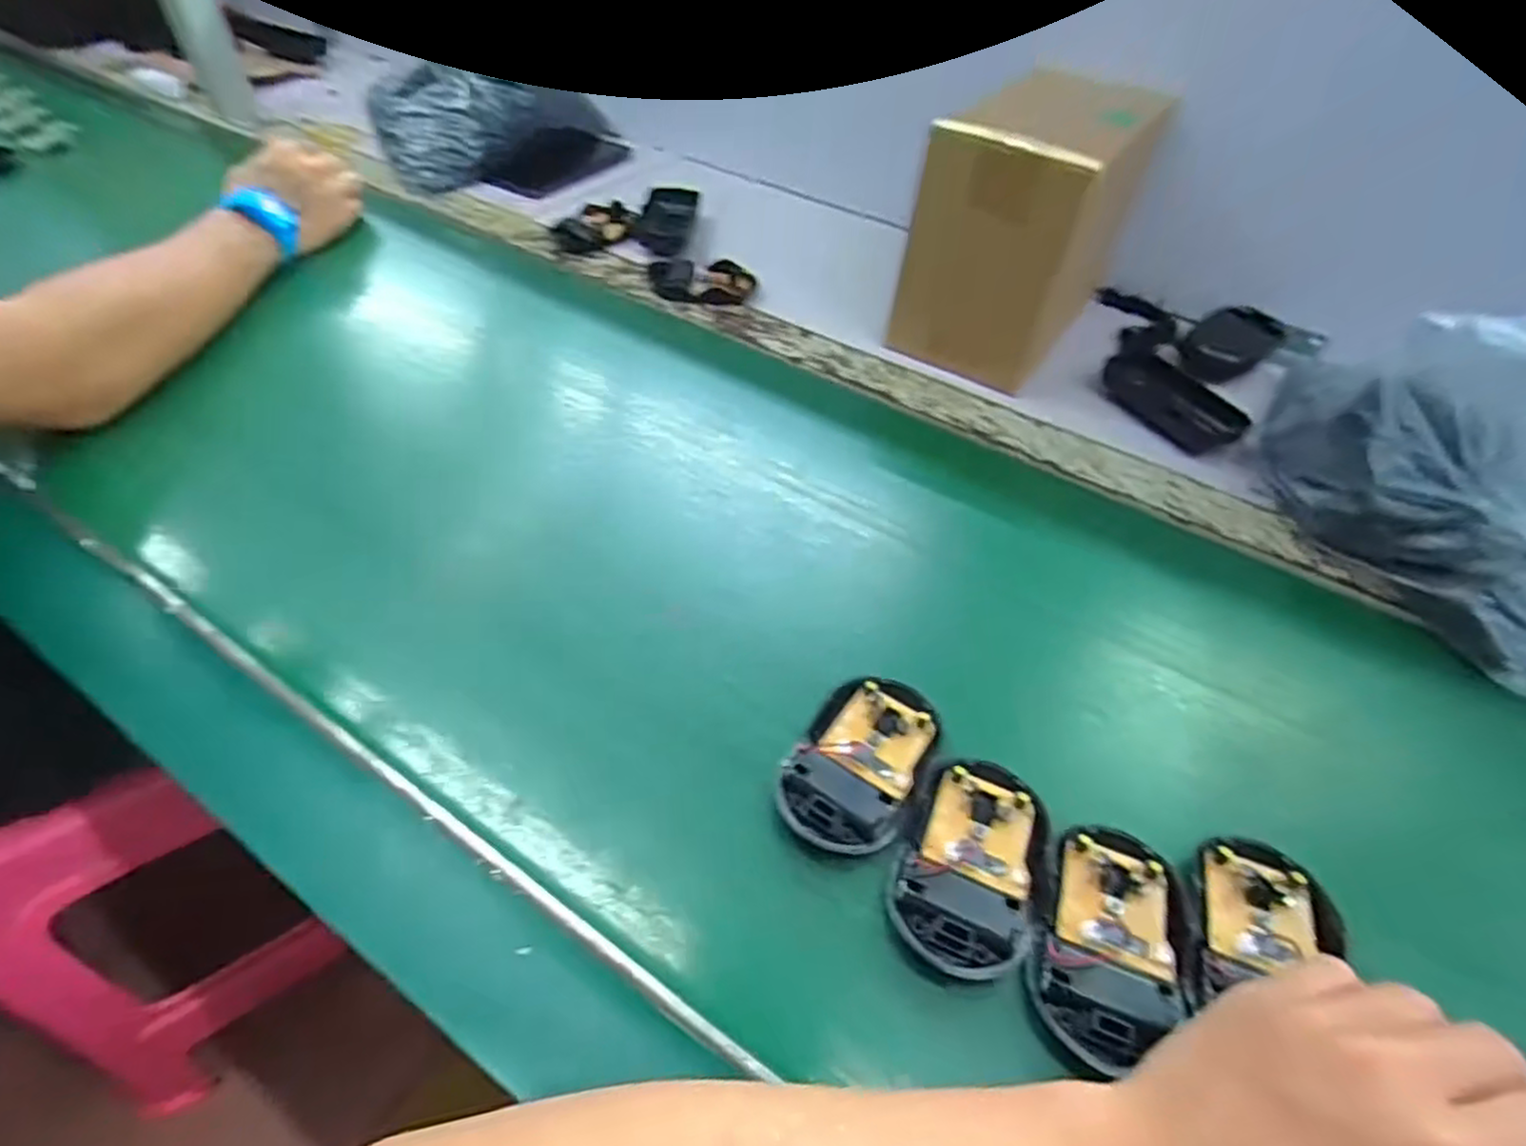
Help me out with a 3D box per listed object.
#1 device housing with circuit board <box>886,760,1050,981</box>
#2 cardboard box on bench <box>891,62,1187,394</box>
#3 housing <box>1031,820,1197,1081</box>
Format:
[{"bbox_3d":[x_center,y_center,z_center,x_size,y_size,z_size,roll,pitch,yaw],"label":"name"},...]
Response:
[{"bbox_3d":[0.091,0.123,0.325,0.055,0.015,0.094,25,53,16],"label":"device housing with circuit board"},{"bbox_3d":[0.195,-0.264,0.562,0.115,0.169,0.174,32,55,20],"label":"cardboard box on bench"},{"bbox_3d":[0.143,0.149,0.304,0.056,0.014,0.096,23,52,14],"label":"housing"}]

